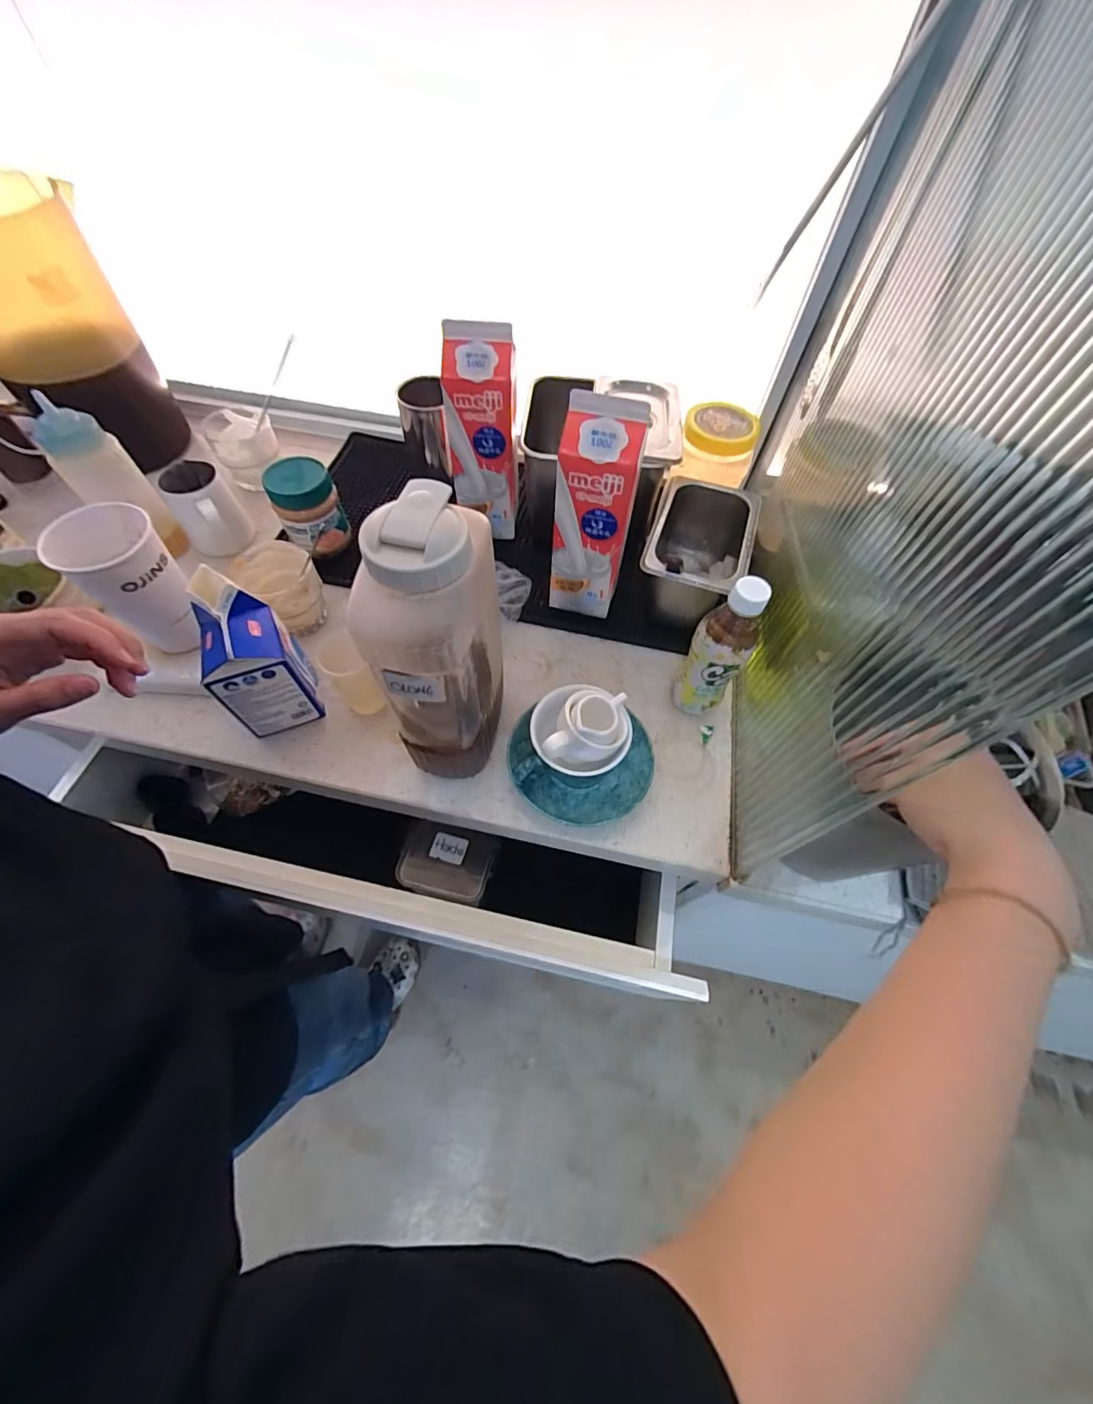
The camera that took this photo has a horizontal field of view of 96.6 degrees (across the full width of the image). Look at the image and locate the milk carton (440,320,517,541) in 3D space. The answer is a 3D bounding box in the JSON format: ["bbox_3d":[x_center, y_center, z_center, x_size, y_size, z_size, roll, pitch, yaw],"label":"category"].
[{"bbox_3d":[-0.074,-0.310,0.574,0.076,0.217,0.073,-2,60,-3],"label":"milk carton"}]

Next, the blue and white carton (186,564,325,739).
[{"bbox_3d":[-0.281,-0.044,0.467,0.075,0.141,0.084,-25,63,-16],"label":"blue and white carton"}]

